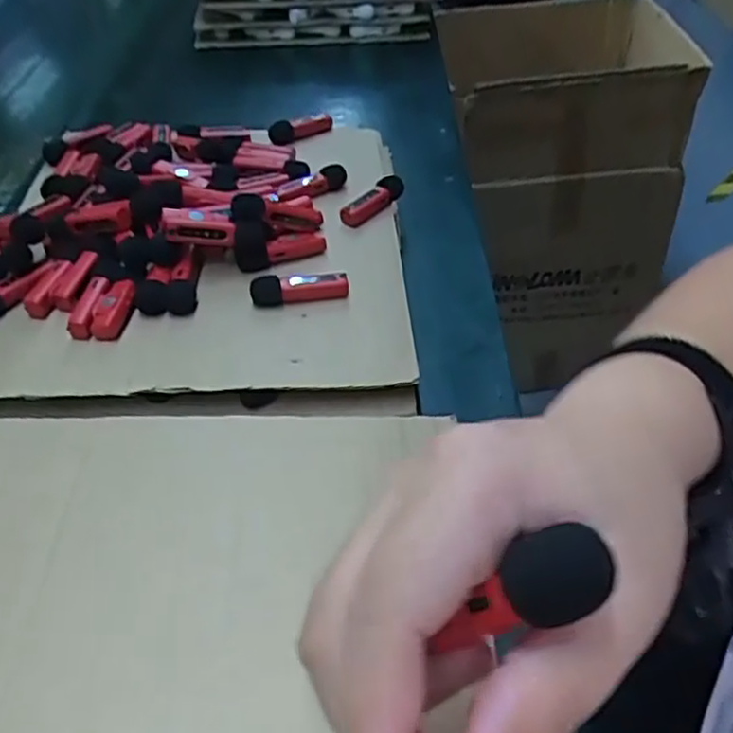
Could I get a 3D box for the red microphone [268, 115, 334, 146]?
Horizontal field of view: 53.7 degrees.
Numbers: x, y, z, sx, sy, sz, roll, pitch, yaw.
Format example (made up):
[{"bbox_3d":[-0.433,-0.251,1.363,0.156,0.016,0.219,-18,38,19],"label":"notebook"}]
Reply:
[{"bbox_3d":[-0.058,-0.221,0.662,0.067,0.023,0.026,-31,49,-26],"label":"red microphone"}]

